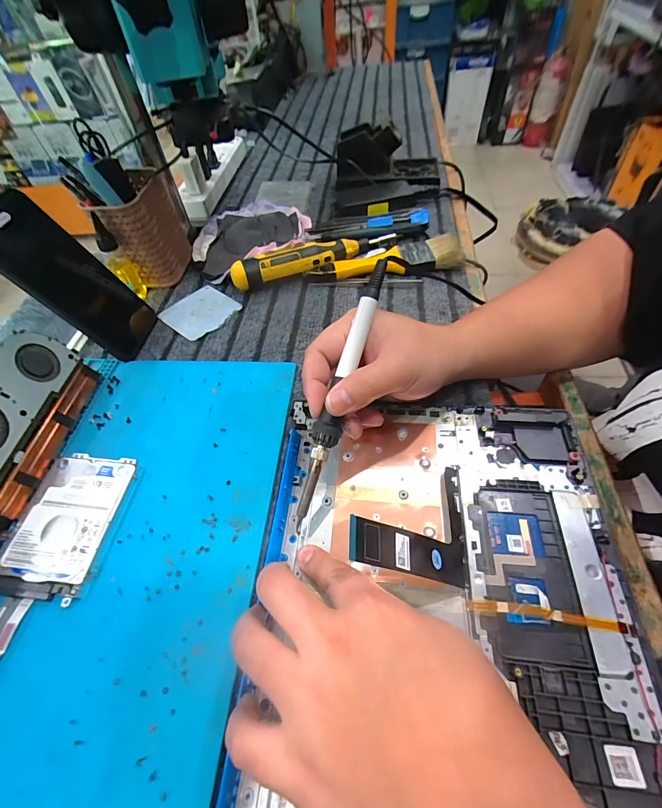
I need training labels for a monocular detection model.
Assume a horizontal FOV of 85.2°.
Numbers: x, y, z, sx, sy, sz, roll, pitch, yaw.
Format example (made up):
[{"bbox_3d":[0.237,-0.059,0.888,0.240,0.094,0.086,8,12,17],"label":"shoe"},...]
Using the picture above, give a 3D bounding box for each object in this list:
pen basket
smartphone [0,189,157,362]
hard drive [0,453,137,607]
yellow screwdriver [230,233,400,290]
[{"bbox_3d":[-0.232,-0.225,0.457,0.071,0.103,0.106,-11,54,-2],"label":"pen basket"},{"bbox_3d":[-0.255,-0.123,0.361,0.013,0.163,0.079,-9,50,31],"label":"smartphone"},{"bbox_3d":[-0.210,0.091,0.285,0.076,0.011,0.109,4,55,8],"label":"hard drive"},{"bbox_3d":[-0.019,-0.182,0.447,0.207,0.029,0.032,-18,55,-7],"label":"yellow screwdriver"}]

